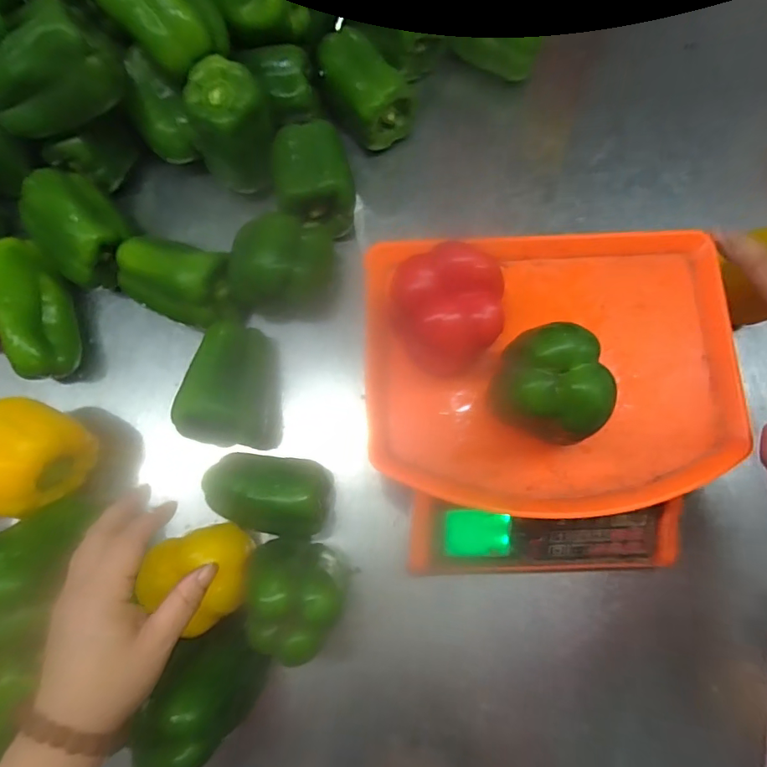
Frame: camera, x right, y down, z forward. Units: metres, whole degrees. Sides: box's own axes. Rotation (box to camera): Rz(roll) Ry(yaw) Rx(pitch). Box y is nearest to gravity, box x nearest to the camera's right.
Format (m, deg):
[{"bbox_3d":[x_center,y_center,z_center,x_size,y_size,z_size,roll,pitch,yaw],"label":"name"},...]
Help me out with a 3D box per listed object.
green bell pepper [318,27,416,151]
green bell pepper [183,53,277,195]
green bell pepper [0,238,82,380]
[{"bbox_3d":[-0.027,-0.321,0.533,0.081,0.070,0.115,-42,80,-8],"label":"green bell pepper"},{"bbox_3d":[-0.149,-0.253,0.484,0.076,0.090,0.080,-4,78,0],"label":"green bell pepper"},{"bbox_3d":[-0.351,-0.070,0.478,0.071,0.062,0.127,-20,78,-4],"label":"green bell pepper"}]

